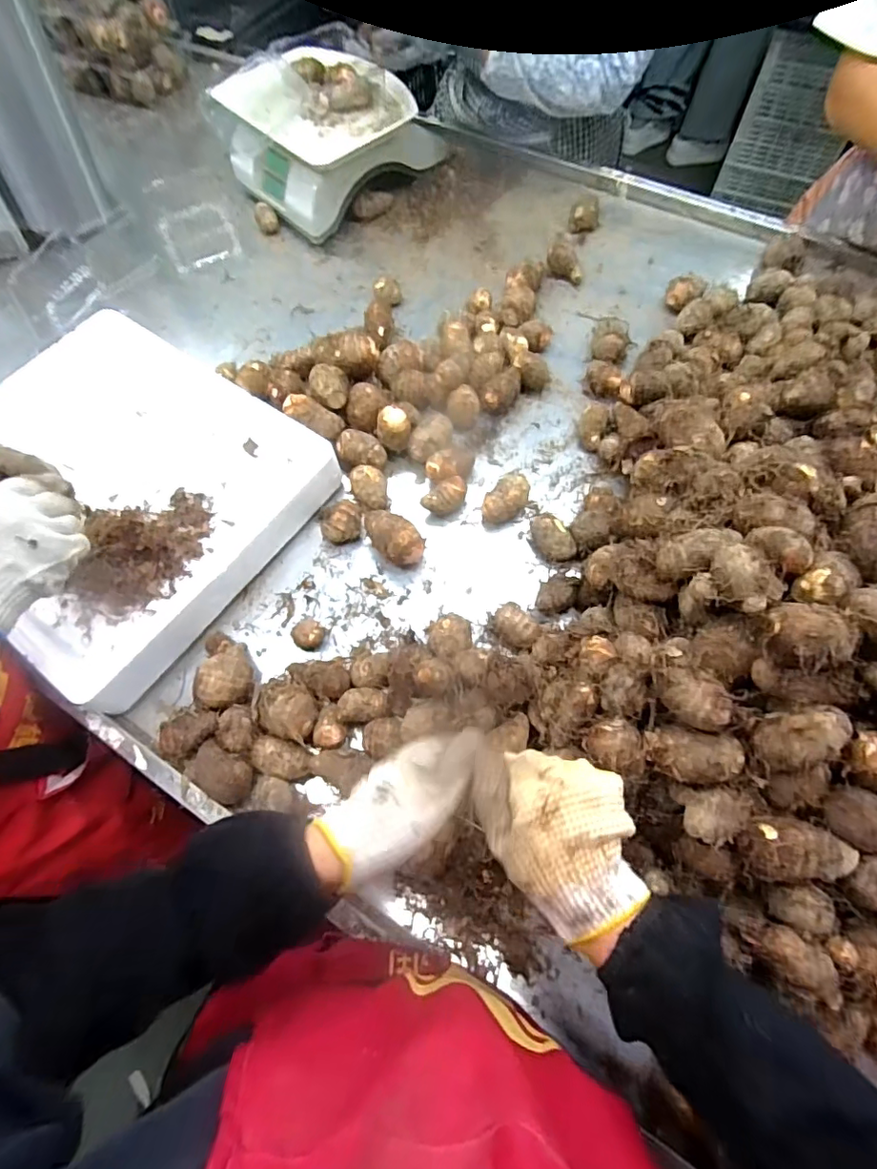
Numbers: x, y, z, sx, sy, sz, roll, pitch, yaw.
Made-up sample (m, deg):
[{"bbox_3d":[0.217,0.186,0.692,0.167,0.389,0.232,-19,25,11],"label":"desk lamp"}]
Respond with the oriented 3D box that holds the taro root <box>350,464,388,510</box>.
[{"bbox_3d":[-0.085,-0.119,0.664,0.040,0.038,0.055,-17,68,-4],"label":"taro root"}]

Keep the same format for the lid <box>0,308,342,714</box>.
[{"bbox_3d":[-0.412,-0.134,0.671,0.471,0.068,0.389,34,73,15],"label":"lid"}]

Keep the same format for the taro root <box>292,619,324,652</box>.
[{"bbox_3d":[-0.146,0.058,0.600,0.029,0.034,0.032,34,73,15],"label":"taro root"}]

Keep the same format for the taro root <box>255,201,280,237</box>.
[{"bbox_3d":[-0.286,-0.608,0.883,0.034,0.028,0.056,-22,68,-6],"label":"taro root"}]

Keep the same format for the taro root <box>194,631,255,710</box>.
[{"bbox_3d":[-0.228,0.089,0.573,0.051,0.051,0.086,-9,67,-1],"label":"taro root"}]

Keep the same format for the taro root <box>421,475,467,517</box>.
[{"bbox_3d":[0.012,-0.106,0.653,0.060,0.038,0.035,-42,71,-13],"label":"taro root"}]

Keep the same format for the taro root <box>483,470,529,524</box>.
[{"bbox_3d":[0.084,-0.103,0.648,0.037,0.042,0.067,35,74,16],"label":"taro root"}]

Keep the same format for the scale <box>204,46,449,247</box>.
[{"bbox_3d":[-0.179,-0.743,0.873,0.285,0.152,0.247,-41,71,-13],"label":"scale"}]

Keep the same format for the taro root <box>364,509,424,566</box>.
[{"bbox_3d":[-0.054,-0.055,0.629,0.047,0.053,0.084,-41,71,-13],"label":"taro root"}]

